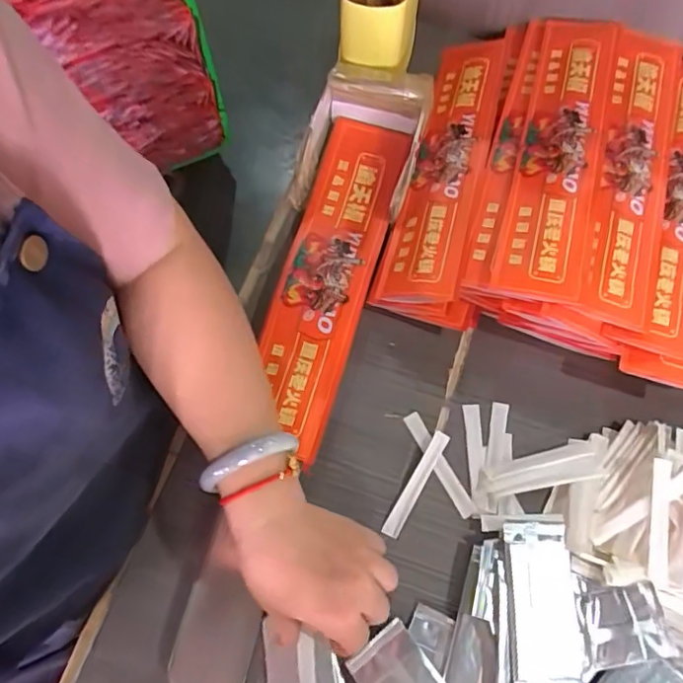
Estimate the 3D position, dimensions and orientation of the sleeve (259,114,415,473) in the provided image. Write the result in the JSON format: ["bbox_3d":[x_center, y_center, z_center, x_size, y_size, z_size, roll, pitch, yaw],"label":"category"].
[{"bbox_3d":[-0.012,-0.067,0.505,0.082,0.024,0.333,14,69,6],"label":"sleeve"}]

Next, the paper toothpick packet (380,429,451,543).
[{"bbox_3d":[0.060,0.114,0.441,0.013,0.006,0.091,29,71,12],"label":"paper toothpick packet"}]

